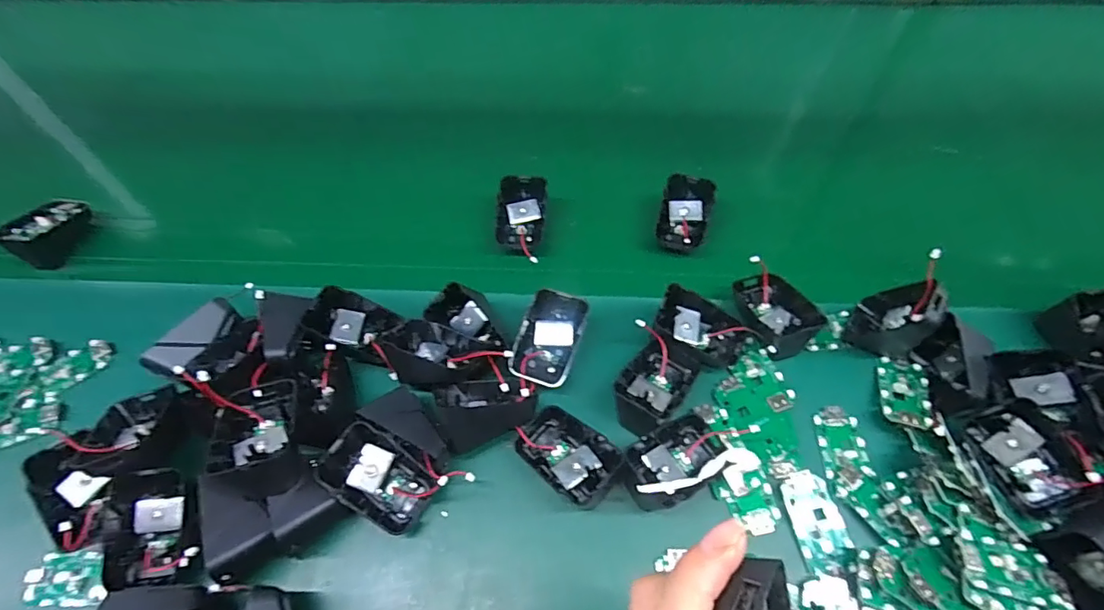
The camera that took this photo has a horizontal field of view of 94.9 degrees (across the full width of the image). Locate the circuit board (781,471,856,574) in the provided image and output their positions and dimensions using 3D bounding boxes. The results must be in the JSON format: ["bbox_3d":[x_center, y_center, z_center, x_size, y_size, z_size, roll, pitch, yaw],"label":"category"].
[{"bbox_3d":[0.171,0.138,0.326,0.032,0.010,0.059,-9,58,-5],"label":"circuit board"}]

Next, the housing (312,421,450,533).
[{"bbox_3d":[-0.114,0.113,0.333,0.066,0.044,0.049,23,61,16],"label":"housing"}]

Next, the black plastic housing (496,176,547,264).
[{"bbox_3d":[-0.028,-0.082,0.461,0.044,0.016,0.071,5,84,-8],"label":"black plastic housing"}]

